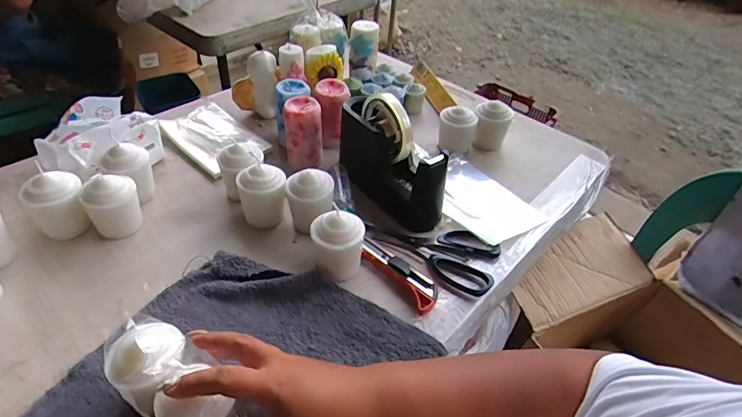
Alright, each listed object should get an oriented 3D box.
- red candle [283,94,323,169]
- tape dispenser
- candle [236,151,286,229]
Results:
[{"bbox_3d":[-0.096,-0.111,0.630,0.052,0.082,0.057,0,43,-6],"label":"red candle"},{"bbox_3d":[0.025,-0.068,0.568,0.050,0.126,0.177,-26,52,-29],"label":"tape dispenser"},{"bbox_3d":[-0.131,-0.016,0.543,0.056,0.073,0.048,4,43,-1],"label":"candle"}]

